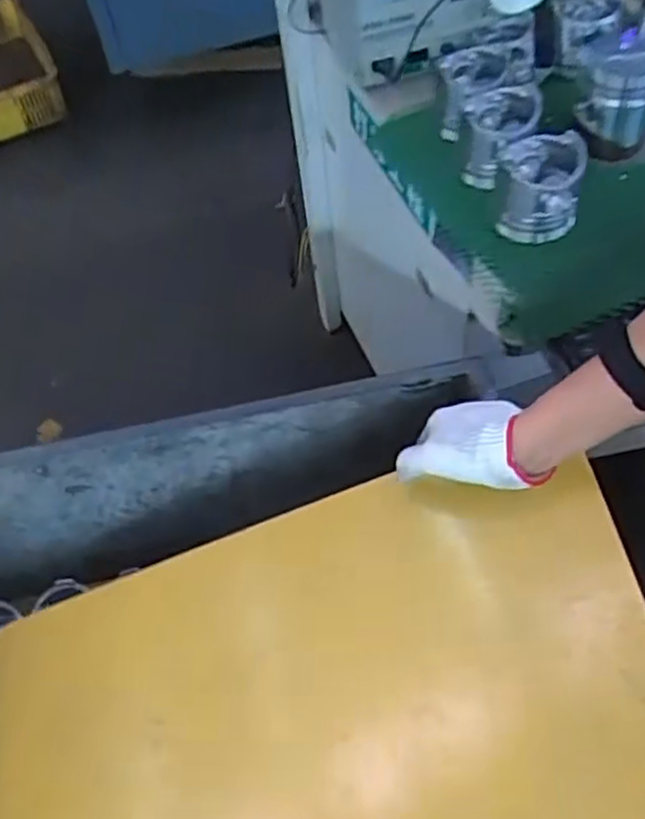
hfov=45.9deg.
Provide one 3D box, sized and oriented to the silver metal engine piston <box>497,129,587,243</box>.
[{"bbox_3d":[0.238,-0.245,0.835,0.079,0.096,0.078,3,53,8],"label":"silver metal engine piston"}]

